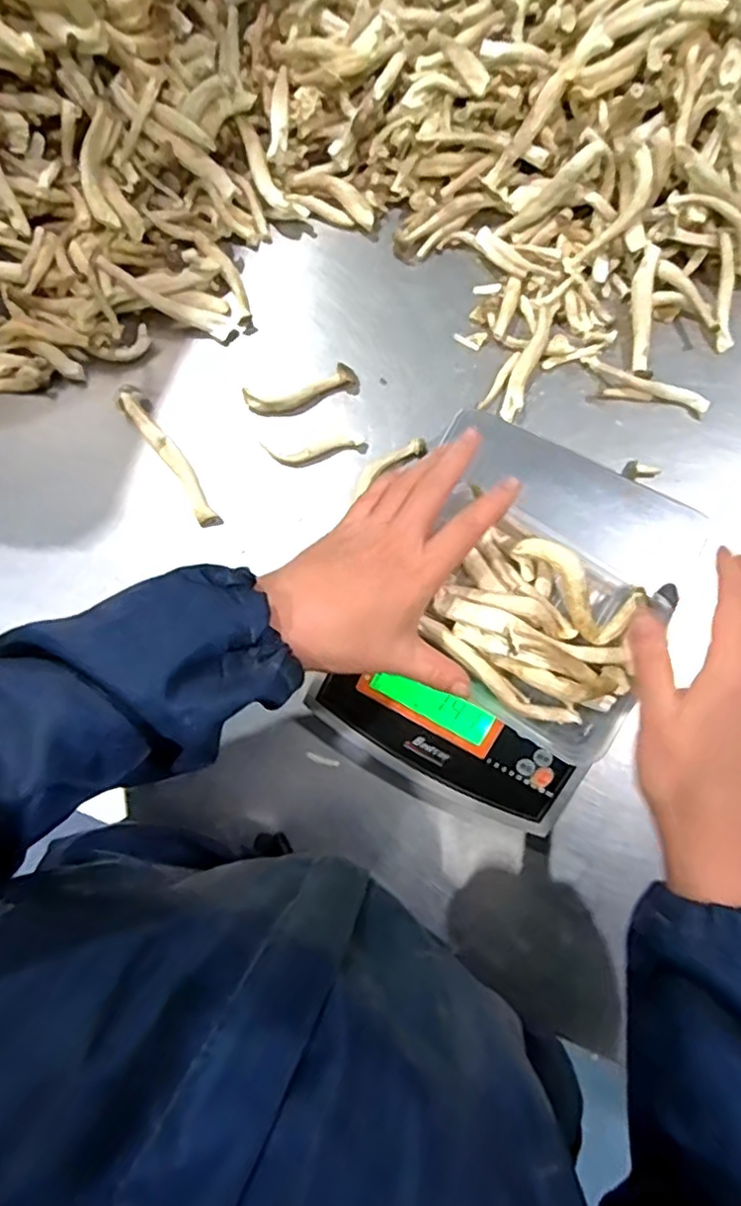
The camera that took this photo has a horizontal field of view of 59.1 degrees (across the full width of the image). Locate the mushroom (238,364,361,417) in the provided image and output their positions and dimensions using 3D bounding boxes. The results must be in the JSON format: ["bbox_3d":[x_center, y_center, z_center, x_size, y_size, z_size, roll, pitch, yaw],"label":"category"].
[{"bbox_3d":[-0.054,-0.170,0.525,0.090,0.013,0.023,-18,79,-2],"label":"mushroom"}]

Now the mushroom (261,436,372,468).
[{"bbox_3d":[-0.043,-0.120,0.518,0.079,0.008,0.019,-10,79,0],"label":"mushroom"}]

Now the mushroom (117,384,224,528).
[{"bbox_3d":[-0.160,-0.117,0.513,0.019,0.017,0.134,-34,80,-5],"label":"mushroom"}]

